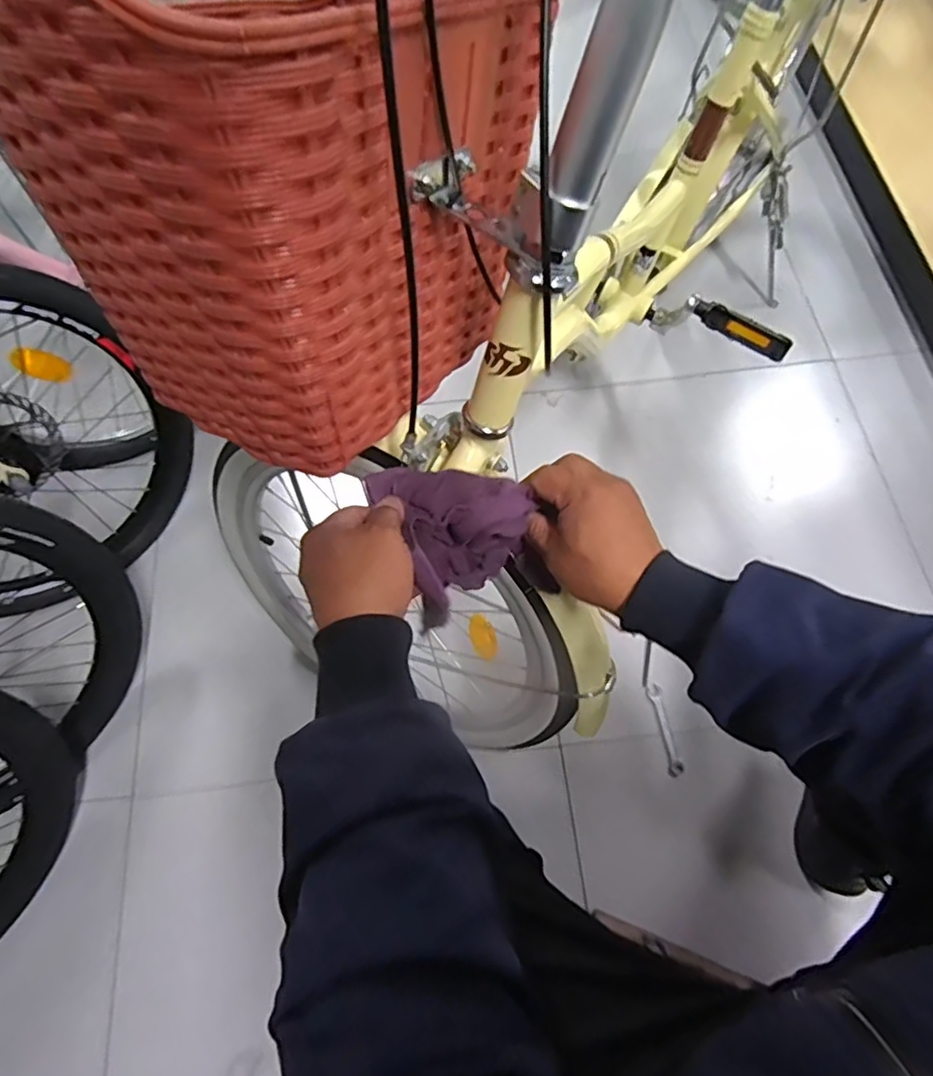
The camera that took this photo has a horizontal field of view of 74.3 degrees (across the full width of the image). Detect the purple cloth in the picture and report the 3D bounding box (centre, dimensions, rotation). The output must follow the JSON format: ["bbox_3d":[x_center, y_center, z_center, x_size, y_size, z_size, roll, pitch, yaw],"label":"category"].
[{"bbox_3d":[-0.002,-0.004,0.470,0.109,0.094,0.106,-19,68,-7],"label":"purple cloth"}]

